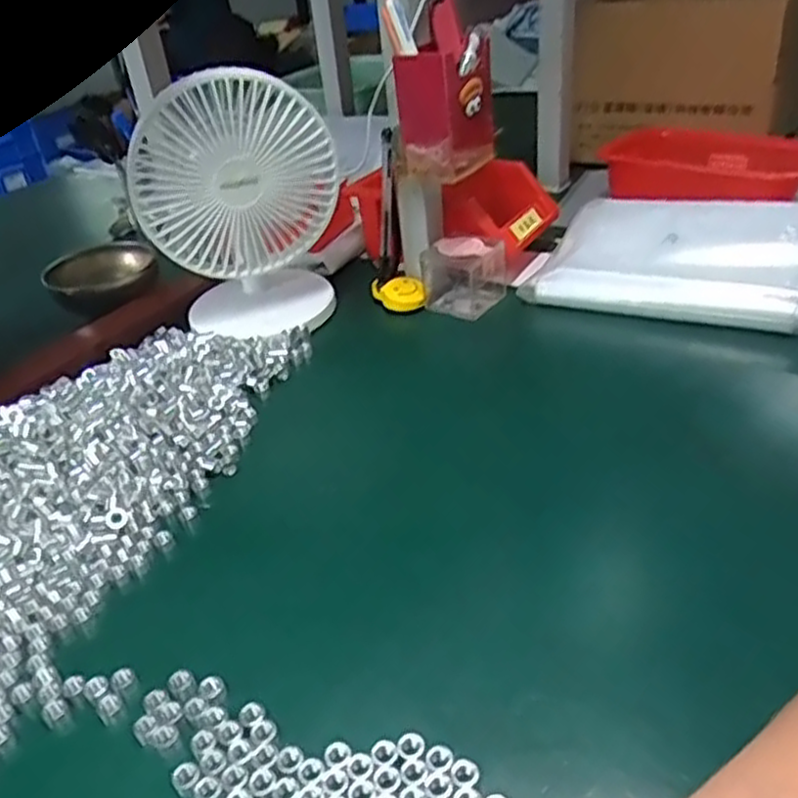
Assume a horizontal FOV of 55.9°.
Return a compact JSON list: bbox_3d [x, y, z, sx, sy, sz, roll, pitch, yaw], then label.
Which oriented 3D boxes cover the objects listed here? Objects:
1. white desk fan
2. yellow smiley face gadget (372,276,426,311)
[{"bbox_3d":[-0.130,-0.173,0.651,0.158,0.203,0.107,-3,34,5],"label":"white desk fan"},{"bbox_3d":[0.000,-0.098,0.696,0.048,0.018,0.042,-7,34,-1],"label":"yellow smiley face gadget"}]

